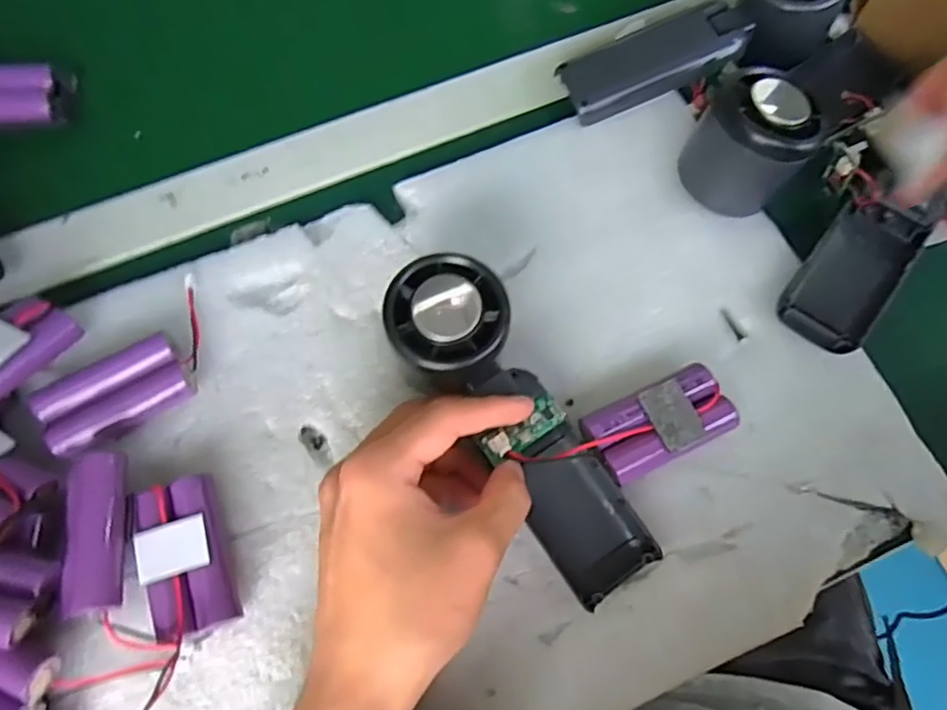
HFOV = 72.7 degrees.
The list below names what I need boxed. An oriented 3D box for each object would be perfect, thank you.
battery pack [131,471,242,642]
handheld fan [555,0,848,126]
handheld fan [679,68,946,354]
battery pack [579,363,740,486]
[{"bbox_3d":[-0.125,0.088,0.283,0.034,0.020,0.064,-21,71,-7],"label":"battery pack"},{"bbox_3d":[0.128,-0.182,0.363,0.159,0.047,0.050,-20,70,-6],"label":"handheld fan"},{"bbox_3d":[0.162,-0.077,0.321,0.123,0.058,0.091,38,74,14],"label":"handheld fan"},{"bbox_3d":[0.086,0.033,0.302,0.067,0.024,0.033,-25,71,-8],"label":"battery pack"}]

